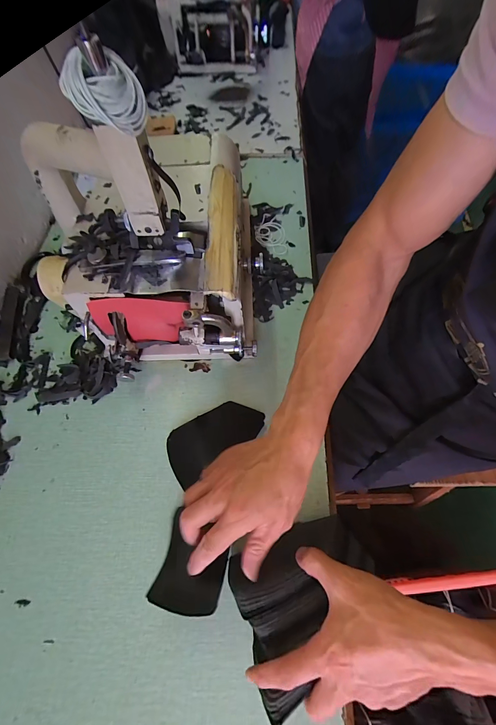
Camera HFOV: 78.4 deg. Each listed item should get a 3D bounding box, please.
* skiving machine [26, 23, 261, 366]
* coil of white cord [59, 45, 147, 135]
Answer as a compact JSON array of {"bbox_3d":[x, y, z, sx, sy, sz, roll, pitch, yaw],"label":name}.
[{"bbox_3d":[-0.142,-0.227,0.429,0.281,0.331,0.368,-5,63,0],"label":"skiving machine"},{"bbox_3d":[-0.119,-0.225,0.251,0.061,0.045,0.049,-19,63,-7],"label":"coil of white cord"}]

